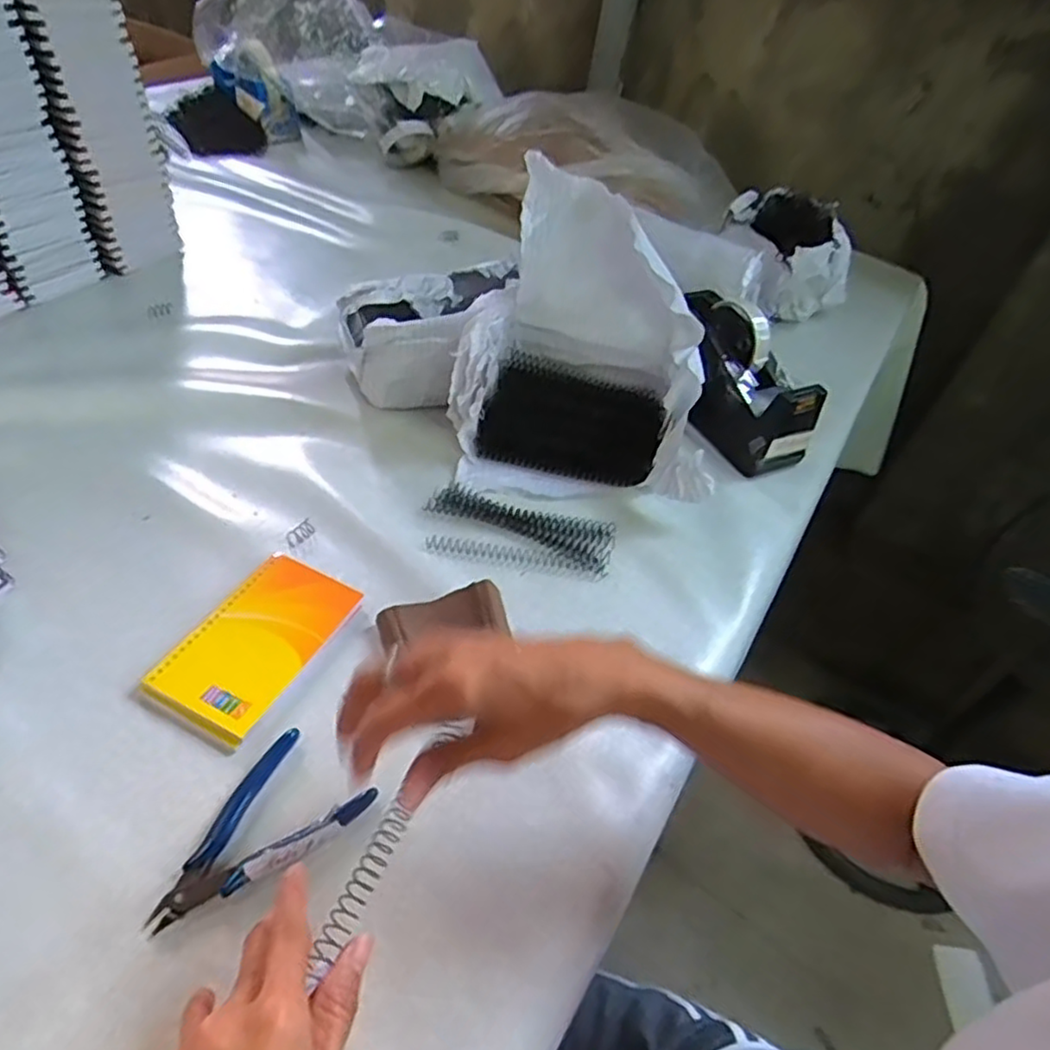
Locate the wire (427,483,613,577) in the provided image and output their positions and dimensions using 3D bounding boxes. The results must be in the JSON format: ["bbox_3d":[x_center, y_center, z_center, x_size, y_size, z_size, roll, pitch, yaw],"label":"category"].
[{"bbox_3d":[-0.004,-0.001,0.578,0.159,0.013,0.046,18,45,6],"label":"wire"}]

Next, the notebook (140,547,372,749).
[{"bbox_3d":[-0.183,0.078,0.468,0.081,0.012,0.133,26,46,13],"label":"notebook"}]

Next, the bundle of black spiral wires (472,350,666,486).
[{"bbox_3d":[0.046,-0.100,0.650,0.164,0.047,0.101,13,46,4],"label":"bundle of black spiral wires"}]

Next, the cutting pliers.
[{"bbox_3d":[-0.152,0.173,0.383,0.072,0.009,0.115,32,48,19],"label":"cutting pliers"}]

